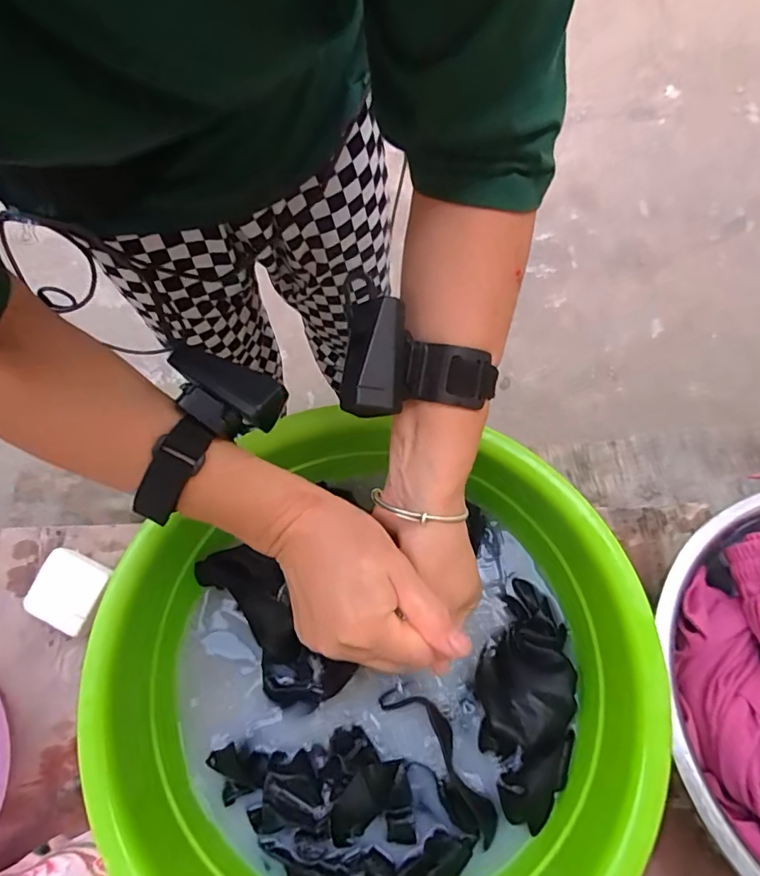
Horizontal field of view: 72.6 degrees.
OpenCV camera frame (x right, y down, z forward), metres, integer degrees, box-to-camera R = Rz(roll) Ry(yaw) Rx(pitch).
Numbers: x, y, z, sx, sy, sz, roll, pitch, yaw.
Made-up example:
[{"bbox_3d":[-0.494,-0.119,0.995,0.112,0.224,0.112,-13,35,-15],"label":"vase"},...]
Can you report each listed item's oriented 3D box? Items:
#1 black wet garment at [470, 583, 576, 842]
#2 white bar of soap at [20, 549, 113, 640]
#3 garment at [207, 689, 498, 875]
[{"bbox_3d":[0.122,0.214,0.431,0.077,0.025,0.178,0,67,2],"label":"black wet garment"},{"bbox_3d":[-0.336,0.164,0.558,0.075,0.018,0.072,23,70,11],"label":"white bar of soap"},{"bbox_3d":[-0.021,0.293,0.397,0.195,0.037,0.142,-18,68,-5],"label":"garment"}]

